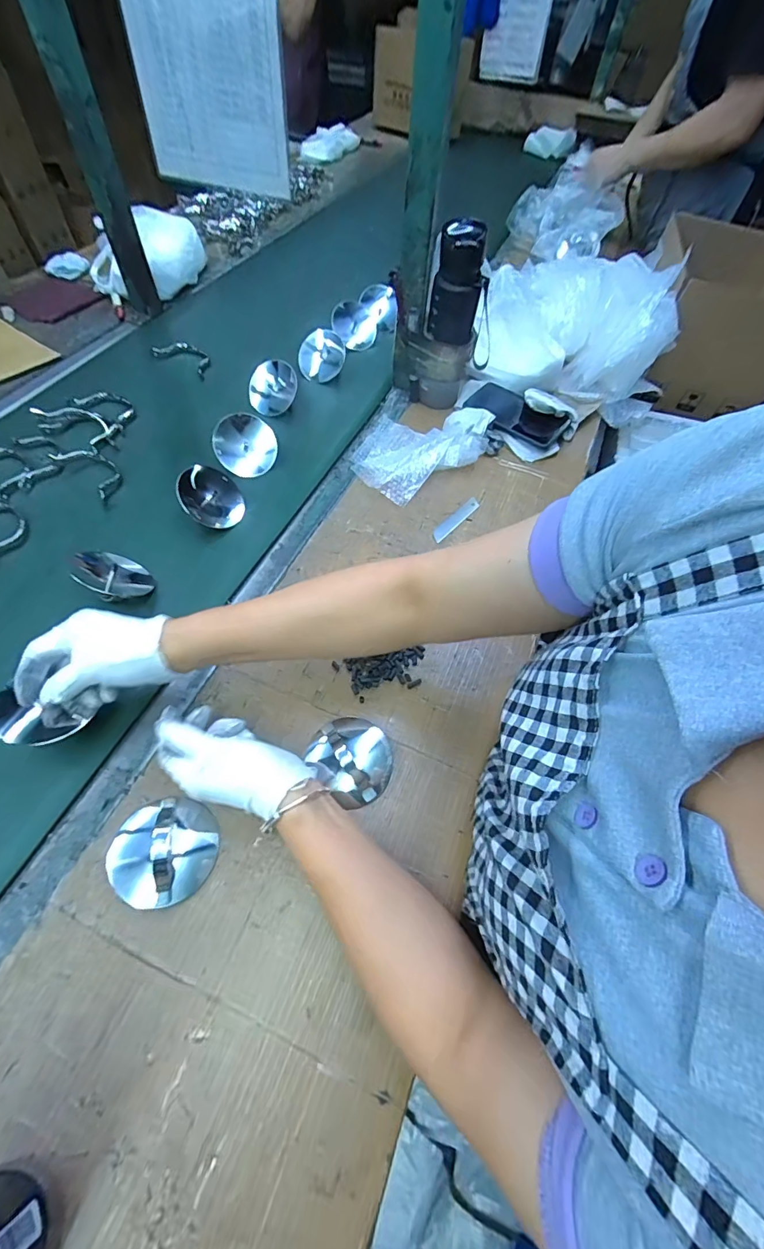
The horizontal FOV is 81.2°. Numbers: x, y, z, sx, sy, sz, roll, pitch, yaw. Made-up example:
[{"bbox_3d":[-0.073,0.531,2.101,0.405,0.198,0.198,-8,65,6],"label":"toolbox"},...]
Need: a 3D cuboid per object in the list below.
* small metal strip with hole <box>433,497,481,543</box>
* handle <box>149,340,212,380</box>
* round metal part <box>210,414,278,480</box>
[{"bbox_3d":[0.104,-0.149,0.628,0.020,0.004,0.098,38,65,21],"label":"small metal strip with hole"},{"bbox_3d":[-0.346,-0.472,0.783,0.142,0.015,0.056,34,61,16],"label":"handle"},{"bbox_3d":[-0.194,-0.255,0.635,0.084,0.023,0.084,-1,94,-7],"label":"round metal part"}]

